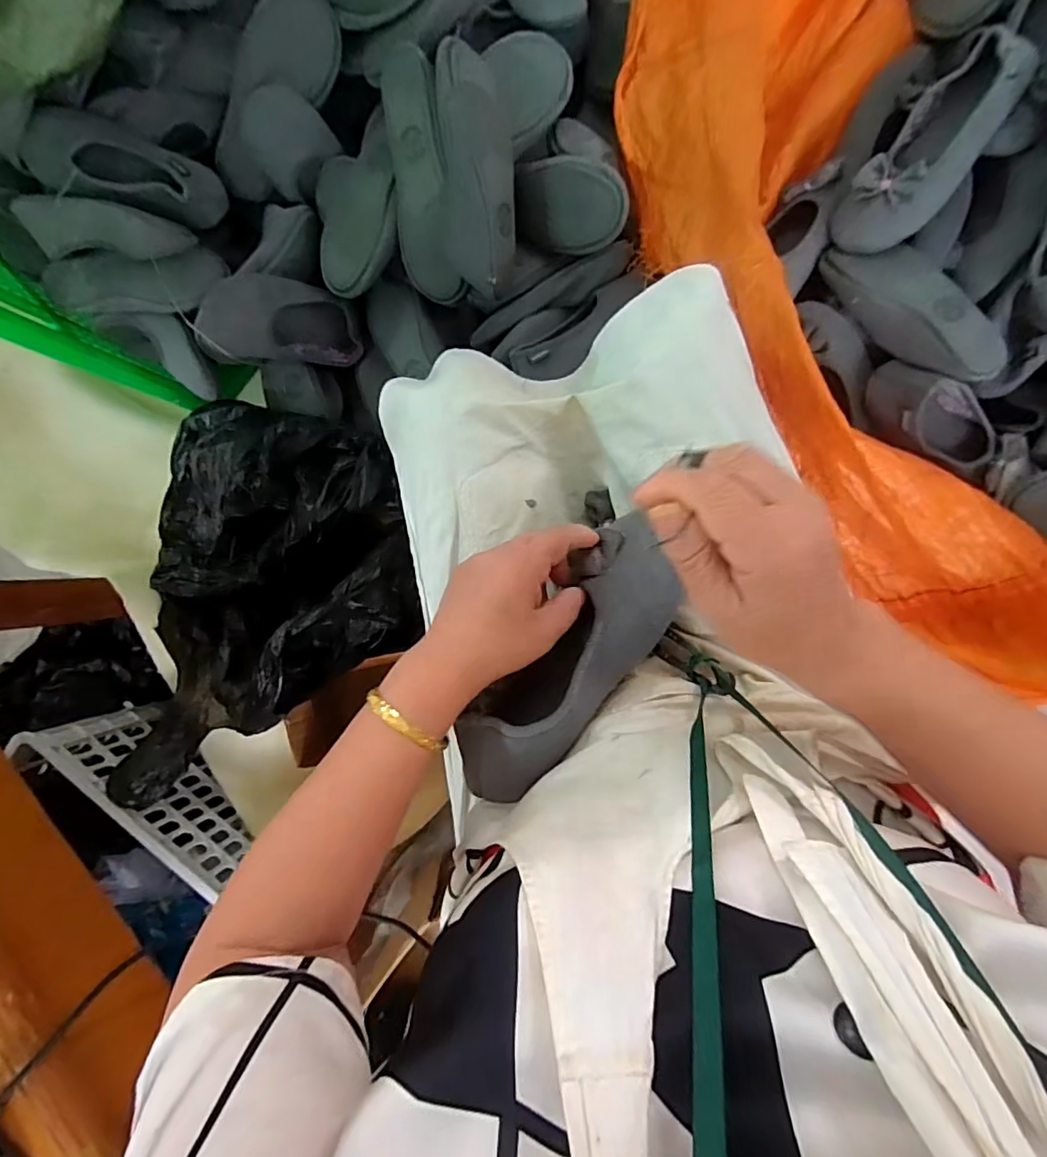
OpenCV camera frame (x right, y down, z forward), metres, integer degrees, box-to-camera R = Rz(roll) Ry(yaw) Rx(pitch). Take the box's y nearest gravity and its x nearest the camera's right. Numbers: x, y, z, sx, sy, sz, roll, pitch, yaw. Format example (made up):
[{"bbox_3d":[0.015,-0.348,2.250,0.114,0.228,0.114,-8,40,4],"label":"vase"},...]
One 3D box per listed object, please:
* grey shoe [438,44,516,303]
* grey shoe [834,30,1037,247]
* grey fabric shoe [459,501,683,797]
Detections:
[{"bbox_3d":[-0.054,-0.458,0.633,0.077,0.067,0.226,0,122,9],"label":"grey shoe"},{"bbox_3d":[0.456,-0.479,0.605,0.097,0.079,0.220,42,96,6],"label":"grey shoe"},{"bbox_3d":[0.031,0.062,0.384,0.075,0.056,0.219,37,88,7],"label":"grey fabric shoe"}]

